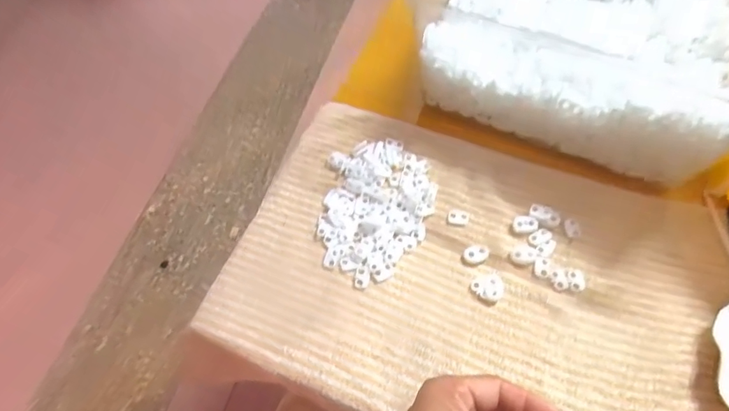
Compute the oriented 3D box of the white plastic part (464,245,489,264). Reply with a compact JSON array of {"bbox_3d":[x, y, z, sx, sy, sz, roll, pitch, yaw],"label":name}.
[{"bbox_3d":[0.098,0.043,0.402,0.023,0.006,0.015,-23,63,-11],"label":"white plastic part"}]

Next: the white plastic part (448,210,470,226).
[{"bbox_3d":[0.087,0.010,0.422,0.020,0.004,0.015,3,61,3],"label":"white plastic part"}]

